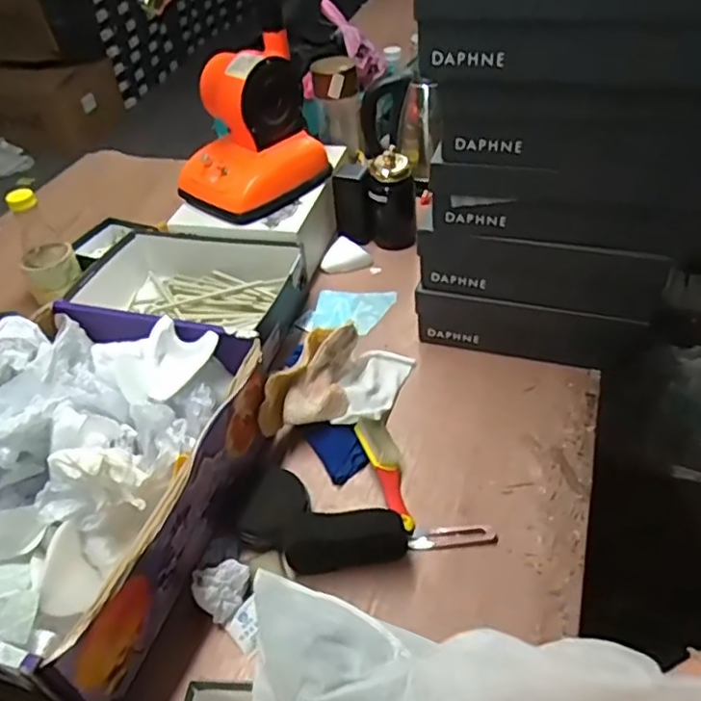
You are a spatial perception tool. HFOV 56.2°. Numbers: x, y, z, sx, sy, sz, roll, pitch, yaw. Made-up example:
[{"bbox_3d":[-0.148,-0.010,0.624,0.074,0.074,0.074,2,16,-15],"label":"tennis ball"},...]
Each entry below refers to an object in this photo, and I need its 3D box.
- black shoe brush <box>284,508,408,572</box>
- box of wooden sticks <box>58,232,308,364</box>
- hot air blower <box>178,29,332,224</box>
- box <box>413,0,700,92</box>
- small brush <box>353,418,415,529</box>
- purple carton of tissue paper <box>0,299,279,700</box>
[{"bbox_3d":[-0.004,0.202,0.695,0.126,0.057,0.040,-4,42,2],"label":"black shoe brush"},{"bbox_3d":[-0.254,-0.093,1.015,0.365,0.093,0.199,11,45,18],"label":"box of wooden sticks"},{"bbox_3d":[-0.167,-0.352,1.044,0.211,0.208,0.152,-36,50,-29],"label":"hot air blower"},{"bbox_3d":[0.232,-0.344,0.659,0.296,0.116,0.155,11,45,18],"label":"box"},{"bbox_3d":[0.047,0.143,0.777,0.033,0.030,0.148,-17,43,-12],"label":"small brush"},{"bbox_3d":[-0.305,0.132,0.711,0.320,0.166,0.394,11,45,18],"label":"purple carton of tissue paper"}]

